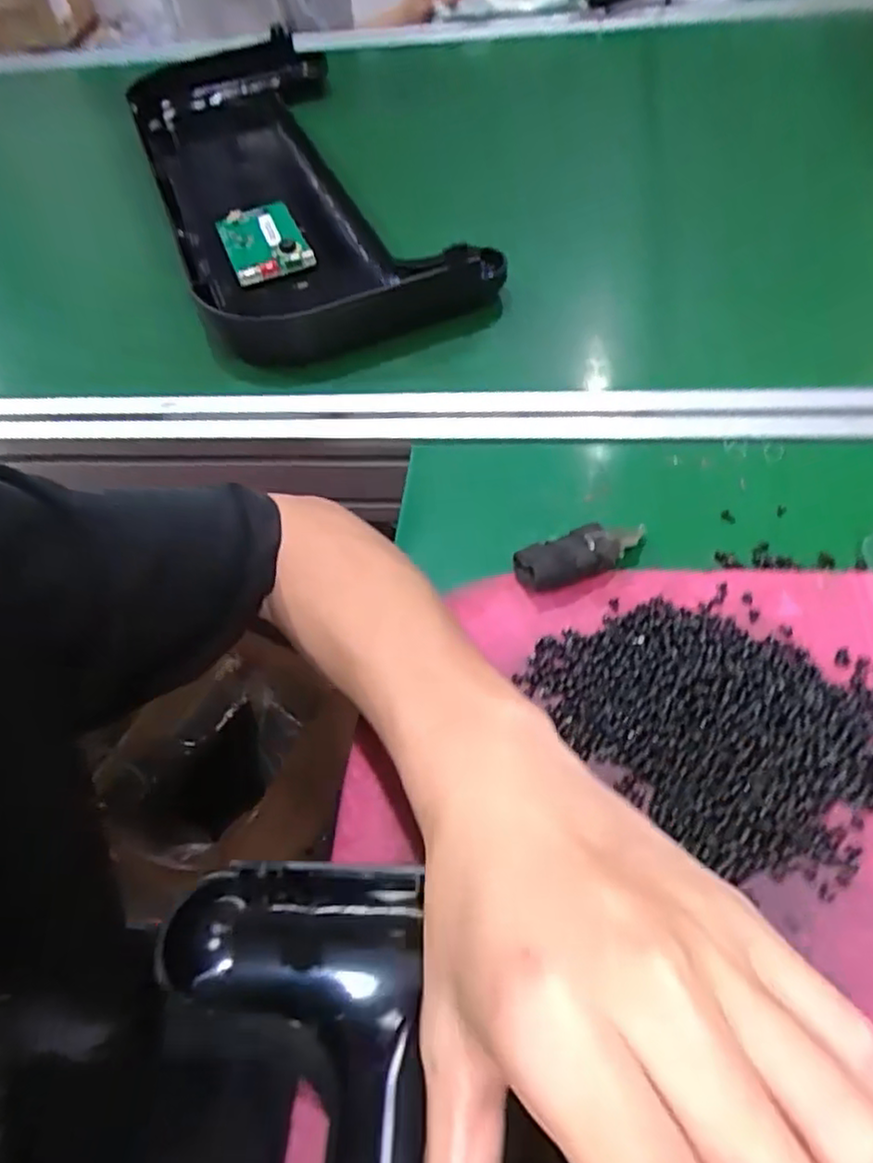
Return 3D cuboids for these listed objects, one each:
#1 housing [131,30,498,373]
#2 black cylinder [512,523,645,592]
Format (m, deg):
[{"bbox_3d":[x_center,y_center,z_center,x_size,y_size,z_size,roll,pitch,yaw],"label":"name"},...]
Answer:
[{"bbox_3d":[-0.153,-0.394,0.677,0.200,0.055,0.624,-24,52,-2],"label":"housing"},{"bbox_3d":[0.075,-0.017,0.354,0.070,0.016,0.026,-24,55,-10],"label":"black cylinder"}]

